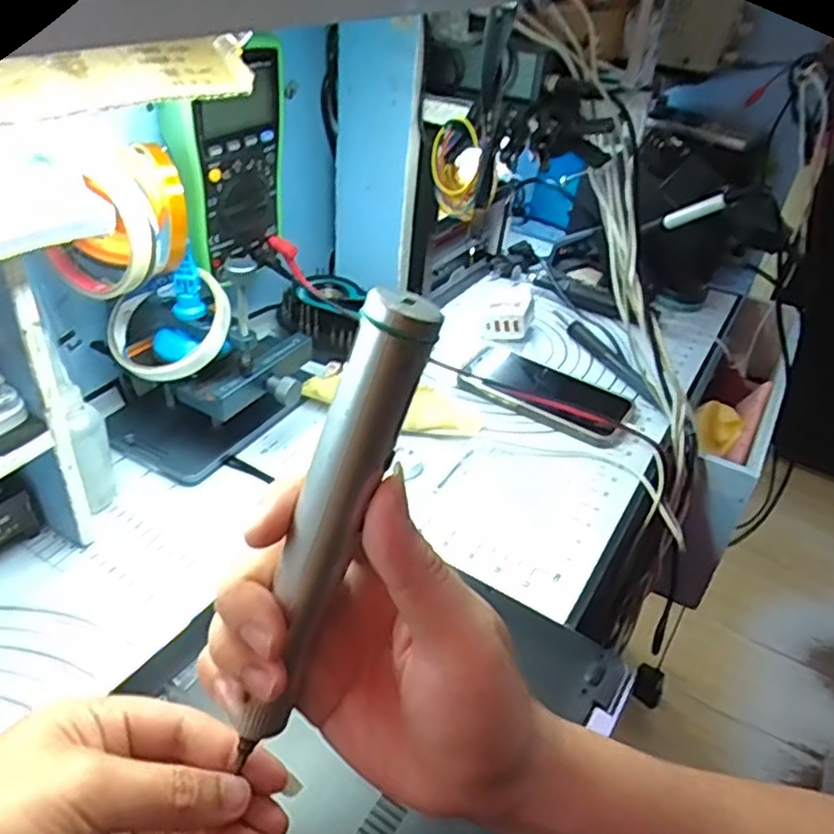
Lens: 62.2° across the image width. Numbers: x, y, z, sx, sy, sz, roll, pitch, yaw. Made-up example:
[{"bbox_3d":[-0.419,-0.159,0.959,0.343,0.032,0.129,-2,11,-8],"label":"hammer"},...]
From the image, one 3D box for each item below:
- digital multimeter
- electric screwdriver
[{"bbox_3d":[-0.136,-0.188,0.508,0.032,0.147,0.090,26,40,27],"label":"digital multimeter"},{"bbox_3d":[-0.030,0.041,0.226,0.017,0.173,0.019,-1,31,-43],"label":"electric screwdriver"}]

